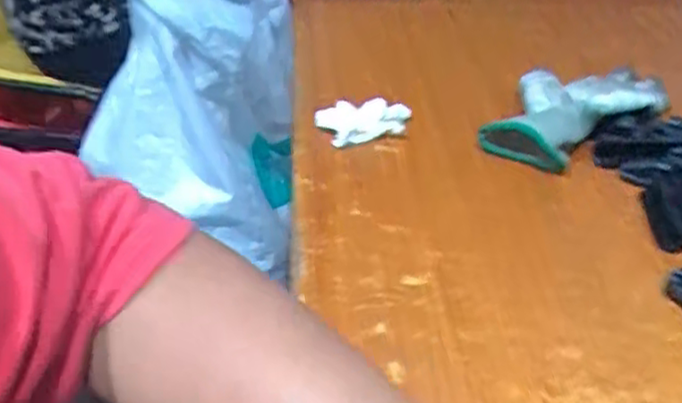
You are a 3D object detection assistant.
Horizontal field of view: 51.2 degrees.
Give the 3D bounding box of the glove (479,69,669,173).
[{"bbox_3d":[0.205,-0.084,0.605,0.111,0.041,0.222,22,38,29],"label":"glove"}]

